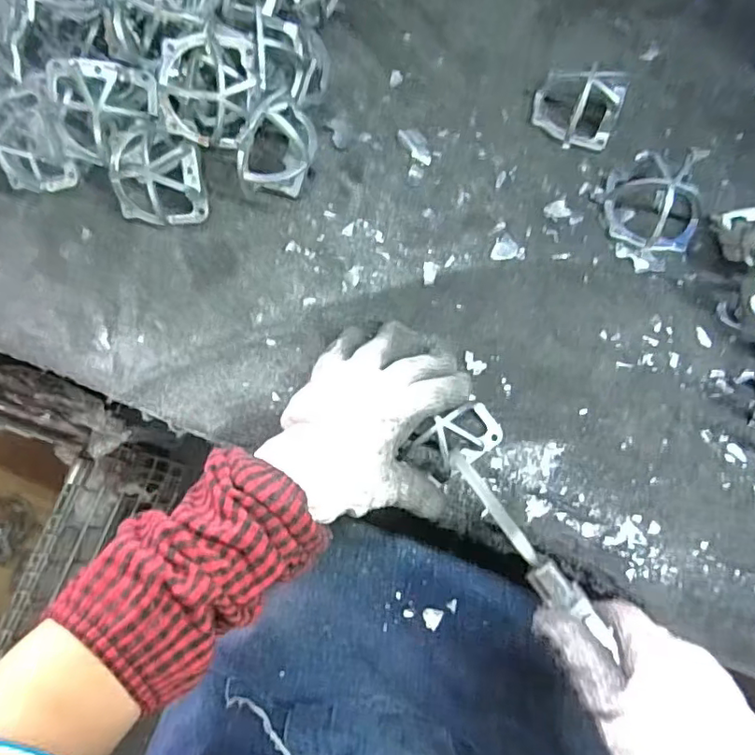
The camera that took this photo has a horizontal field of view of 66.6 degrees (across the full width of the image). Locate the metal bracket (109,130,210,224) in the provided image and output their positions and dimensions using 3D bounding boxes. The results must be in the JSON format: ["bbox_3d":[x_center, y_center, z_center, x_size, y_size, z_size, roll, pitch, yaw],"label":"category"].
[{"bbox_3d":[-0.189,-0.173,0.496,0.082,0.058,0.067,12,74,4],"label":"metal bracket"}]

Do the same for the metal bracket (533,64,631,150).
[{"bbox_3d":[0.187,-0.257,0.529,0.078,0.042,0.075,10,74,4],"label":"metal bracket"}]

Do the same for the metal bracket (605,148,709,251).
[{"bbox_3d":[0.250,-0.171,0.503,0.082,0.042,0.116,15,75,5],"label":"metal bracket"}]

